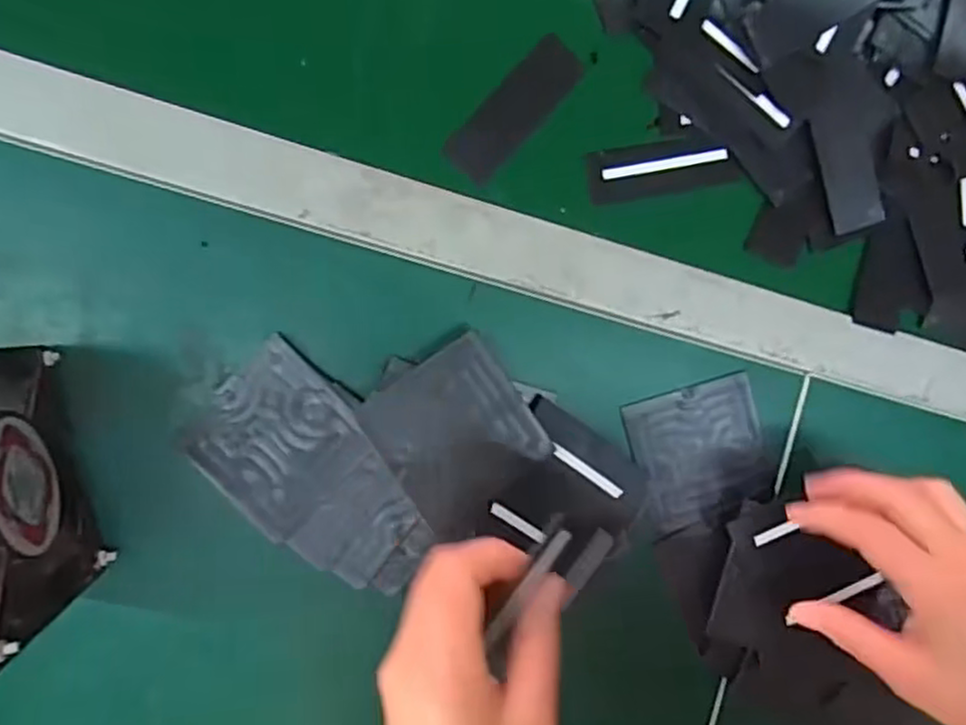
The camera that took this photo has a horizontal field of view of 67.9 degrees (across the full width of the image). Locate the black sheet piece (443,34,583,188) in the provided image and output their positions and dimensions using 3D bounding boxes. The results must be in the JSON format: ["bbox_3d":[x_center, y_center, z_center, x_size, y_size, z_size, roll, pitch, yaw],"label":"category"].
[{"bbox_3d":[0.018,-0.144,0.405,0.030,0.004,0.094,42,86,-8],"label":"black sheet piece"}]

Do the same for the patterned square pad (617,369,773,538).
[{"bbox_3d":[0.129,0.053,0.423,0.081,0.011,0.080,-17,100,-11],"label":"patterned square pad"}]

